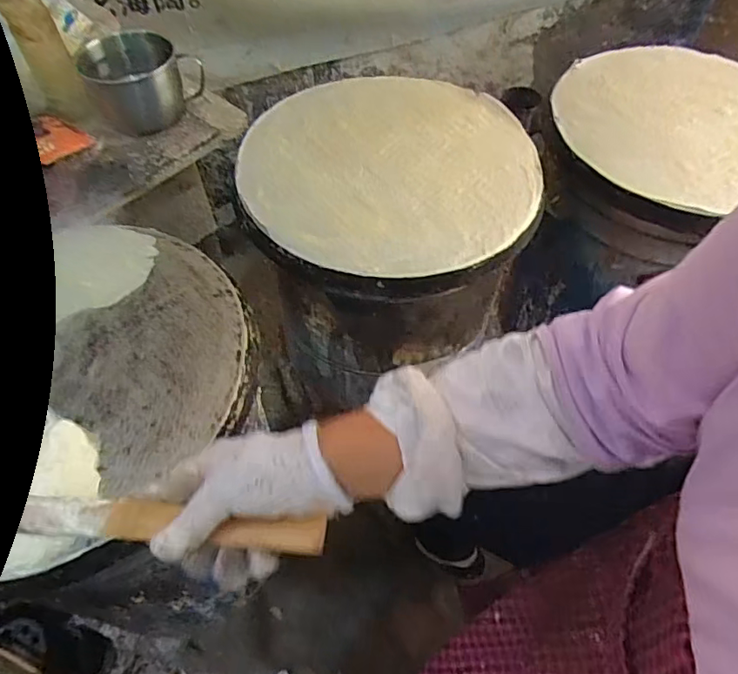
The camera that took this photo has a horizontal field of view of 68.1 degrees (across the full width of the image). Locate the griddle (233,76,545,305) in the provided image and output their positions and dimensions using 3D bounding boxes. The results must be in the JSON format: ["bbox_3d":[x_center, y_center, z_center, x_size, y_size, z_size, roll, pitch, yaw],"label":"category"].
[{"bbox_3d":[0.027,-0.221,0.702,0.372,0.034,0.399,0,56,1],"label":"griddle"}]

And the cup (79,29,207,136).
[{"bbox_3d":[-0.347,-0.398,0.842,0.170,0.091,0.106,-34,62,-20],"label":"cup"}]

